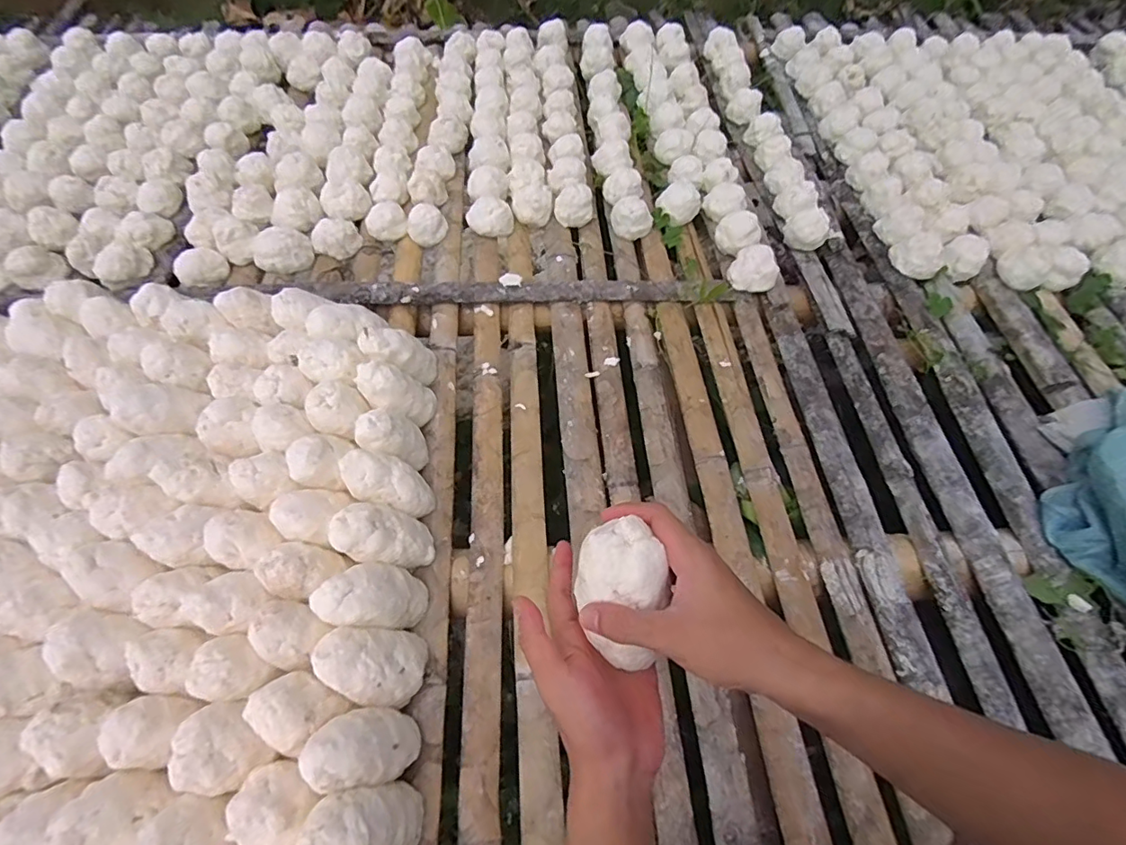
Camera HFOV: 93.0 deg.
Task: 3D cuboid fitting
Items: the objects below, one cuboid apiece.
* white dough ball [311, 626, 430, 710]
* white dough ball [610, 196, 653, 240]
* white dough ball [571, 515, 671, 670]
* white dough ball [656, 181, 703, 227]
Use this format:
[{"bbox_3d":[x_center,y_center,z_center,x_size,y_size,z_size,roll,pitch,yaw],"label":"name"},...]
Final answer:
[{"bbox_3d":[-0.197,0.247,0.550,0.093,0.076,0.074,8,58,6],"label":"white dough ball"},{"bbox_3d":[0.123,-0.362,0.948,0.066,0.059,0.063,-1,59,2],"label":"white dough ball"},{"bbox_3d":[0.043,0.119,0.374,0.059,0.054,0.088,-14,61,-7],"label":"white dough ball"},{"bbox_3d":[0.208,-0.392,0.962,0.080,0.054,0.068,7,59,7],"label":"white dough ball"}]

